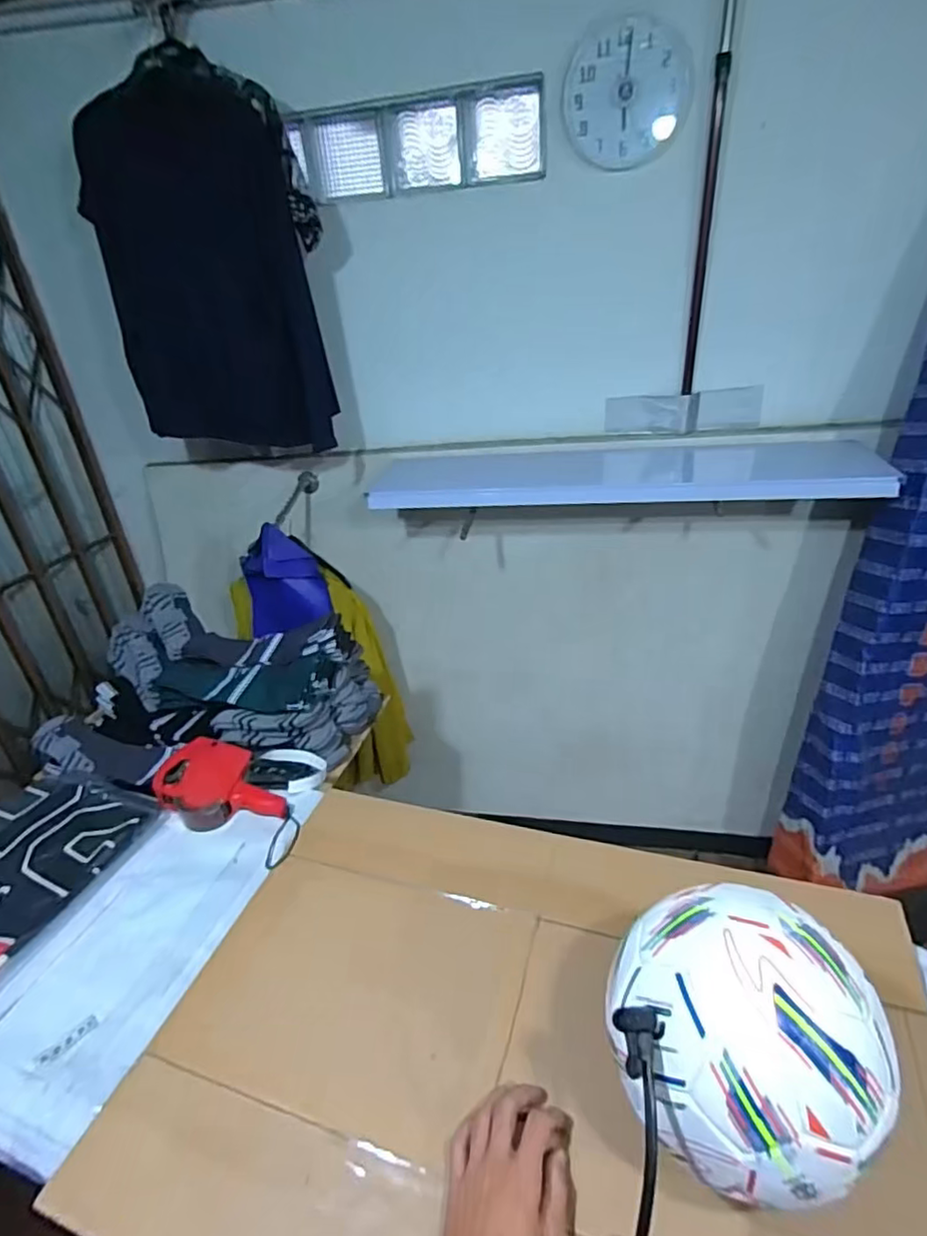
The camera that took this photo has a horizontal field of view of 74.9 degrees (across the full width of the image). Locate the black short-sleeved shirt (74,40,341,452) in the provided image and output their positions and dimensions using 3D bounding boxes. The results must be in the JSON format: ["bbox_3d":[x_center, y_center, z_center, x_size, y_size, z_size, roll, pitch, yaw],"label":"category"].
[{"bbox_3d":[-0.562,-0.758,1.336,0.444,0.712,0.169,-2,30,6],"label":"black short-sleeved shirt"}]

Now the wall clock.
[{"bbox_3d":[0.339,-1.092,1.264,0.253,0.230,0.028,5,31,17],"label":"wall clock"}]

